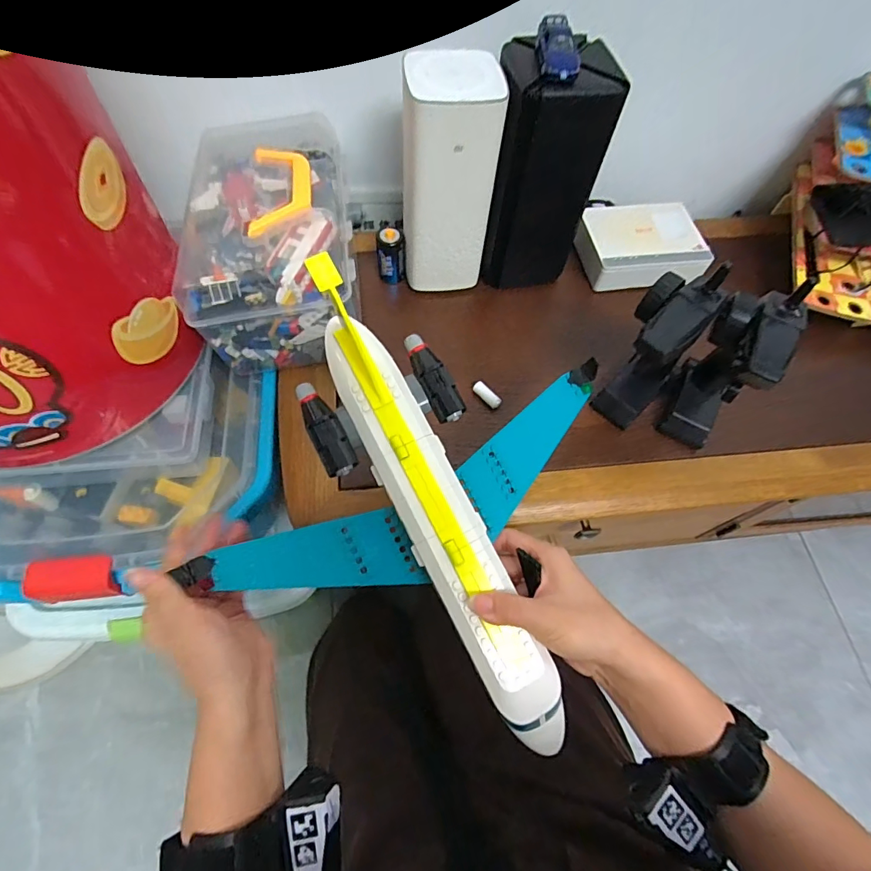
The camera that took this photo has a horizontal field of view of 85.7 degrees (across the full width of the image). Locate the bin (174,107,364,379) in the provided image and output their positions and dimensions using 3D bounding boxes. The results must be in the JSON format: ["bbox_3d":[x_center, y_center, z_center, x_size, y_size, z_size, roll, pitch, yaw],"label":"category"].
[{"bbox_3d":[-0.174,-0.217,0.513,0.162,0.129,0.278,-8,63,-8],"label":"bin"}]

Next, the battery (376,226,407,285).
[{"bbox_3d":[-0.052,-0.212,0.558,0.033,0.063,0.026,-4,62,-6],"label":"battery"}]

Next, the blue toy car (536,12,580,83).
[{"bbox_3d":[0.101,-0.322,0.390,0.032,0.019,0.071,5,62,-2],"label":"blue toy car"}]

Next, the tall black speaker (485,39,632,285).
[{"bbox_3d":[0.104,-0.266,0.489,0.110,0.212,0.080,0,62,-4],"label":"tall black speaker"}]

